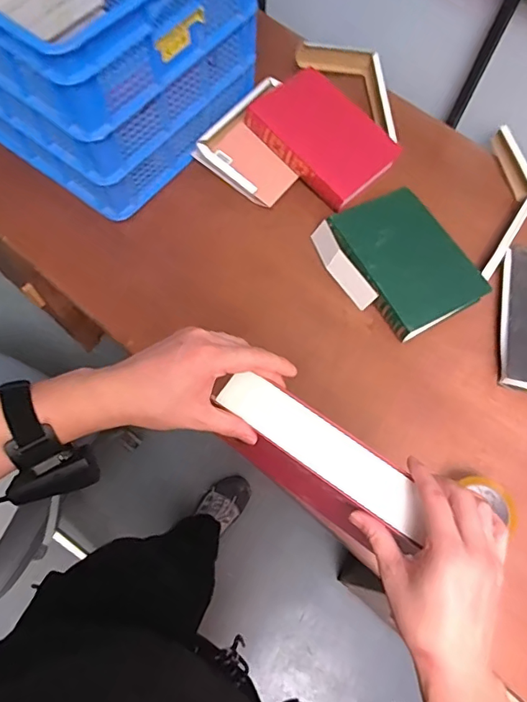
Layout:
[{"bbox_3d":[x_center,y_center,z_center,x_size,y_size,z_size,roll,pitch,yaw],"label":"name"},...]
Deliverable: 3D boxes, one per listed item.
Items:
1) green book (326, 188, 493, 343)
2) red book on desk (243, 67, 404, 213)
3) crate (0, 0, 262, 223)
[{"bbox_3d":[0.261,-0.171,0.921,0.196,0.046,0.272,-27,72,-12],"label":"green book"},{"bbox_3d":[0.126,-0.444,1.007,0.282,0.037,0.214,43,73,14],"label":"red book on desk"},{"bbox_3d":[-0.363,-0.631,0.924,0.614,0.379,0.492,42,72,13],"label":"crate"}]

